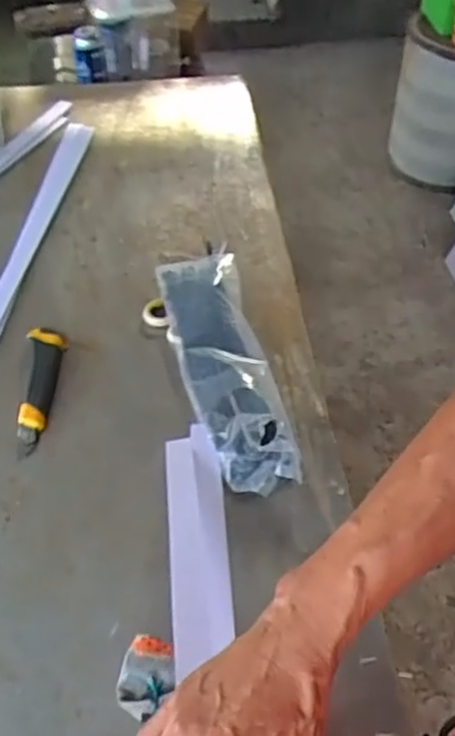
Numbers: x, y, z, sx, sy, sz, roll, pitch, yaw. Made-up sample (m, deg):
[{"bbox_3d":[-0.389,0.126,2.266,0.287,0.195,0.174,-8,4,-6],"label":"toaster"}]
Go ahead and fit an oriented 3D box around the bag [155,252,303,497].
[{"bbox_3d":[-0.004,-0.007,0.765,0.098,0.035,0.341,-9,49,-8],"label":"bag"}]

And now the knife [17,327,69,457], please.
[{"bbox_3d":[-0.201,0.020,0.752,0.040,0.018,0.162,-3,49,-3],"label":"knife"}]

